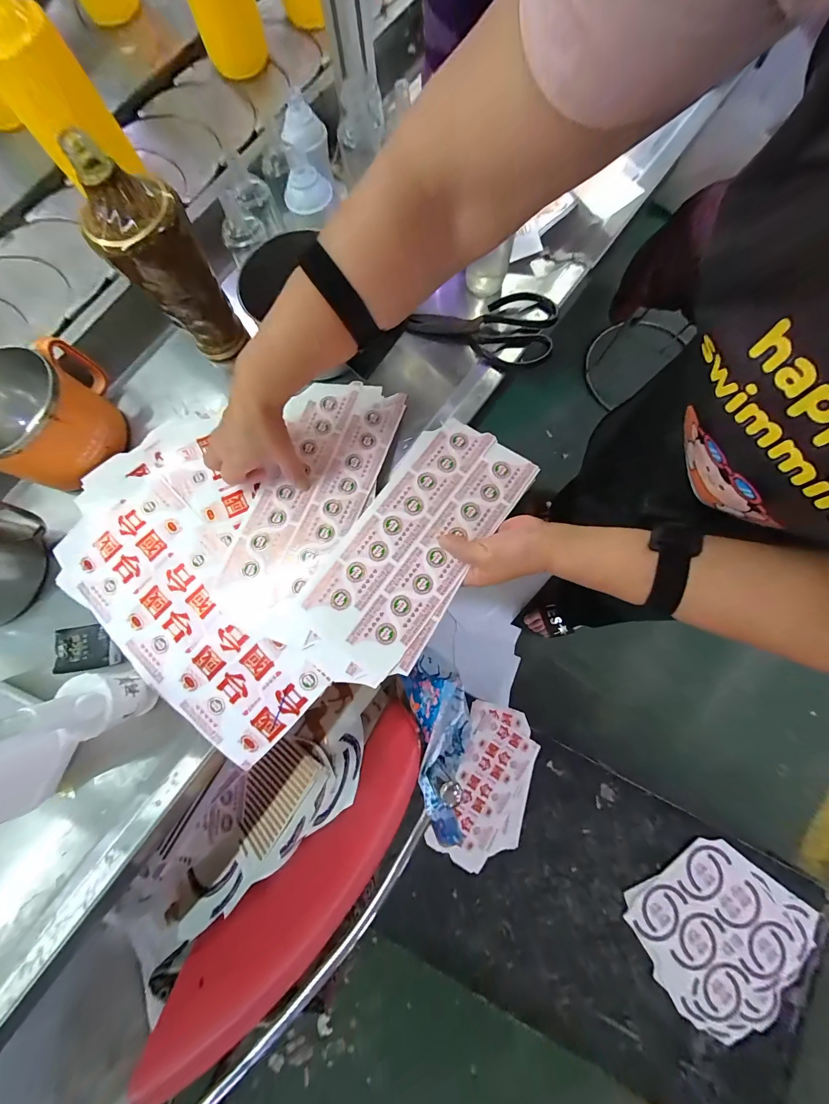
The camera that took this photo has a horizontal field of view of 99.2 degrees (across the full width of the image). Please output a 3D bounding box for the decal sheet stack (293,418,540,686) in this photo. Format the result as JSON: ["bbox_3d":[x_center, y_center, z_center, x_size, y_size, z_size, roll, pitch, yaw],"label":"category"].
[{"bbox_3d":[0.000,-0.007,0.389,0.136,0.008,0.308,35,80,4],"label":"decal sheet stack"}]

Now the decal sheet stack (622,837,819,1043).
[{"bbox_3d":[0.723,0.877,0.819,0.383,0.044,0.328,-33,81,-4],"label":"decal sheet stack"}]

